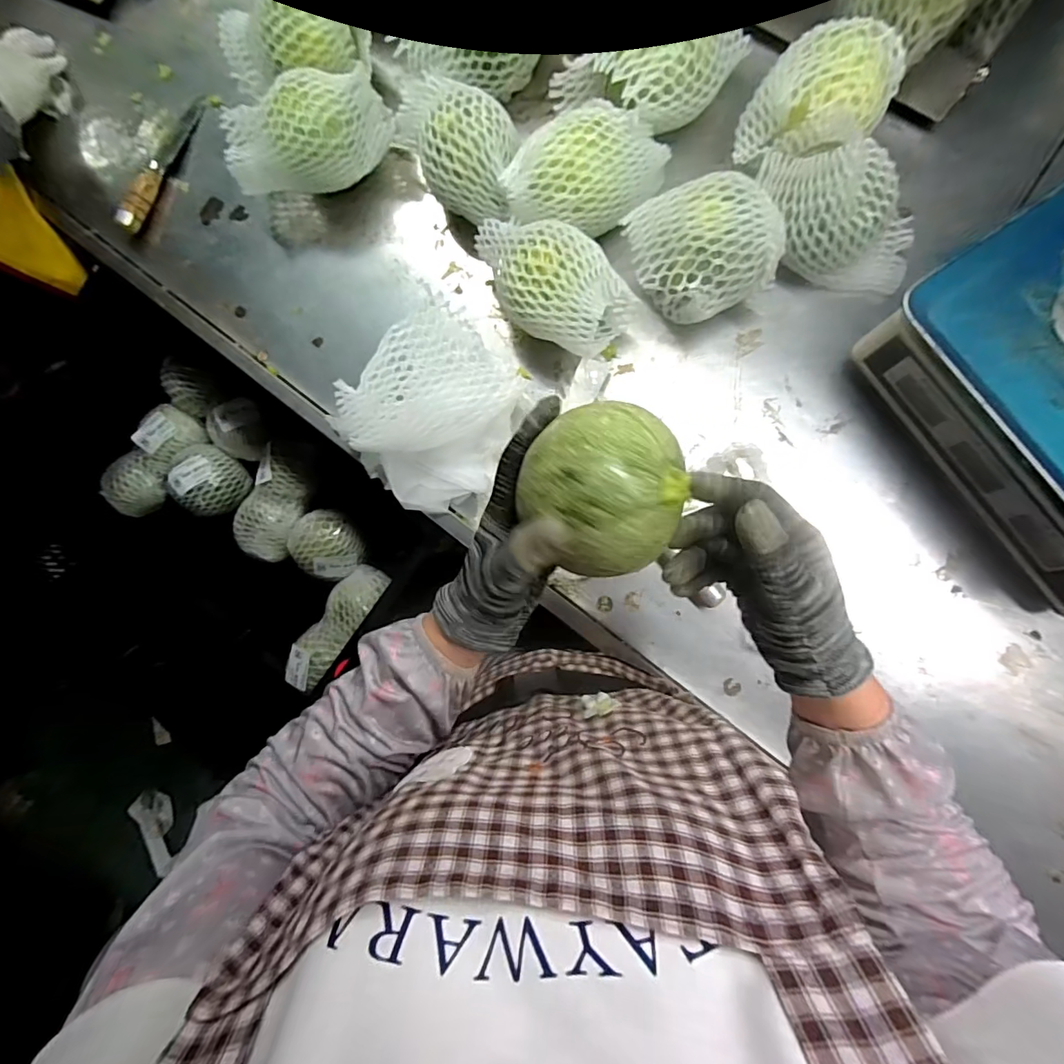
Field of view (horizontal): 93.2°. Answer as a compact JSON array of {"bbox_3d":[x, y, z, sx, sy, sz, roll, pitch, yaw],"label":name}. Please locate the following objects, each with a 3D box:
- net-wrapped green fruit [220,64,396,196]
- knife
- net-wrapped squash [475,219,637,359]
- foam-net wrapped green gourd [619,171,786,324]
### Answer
[{"bbox_3d":[-0.251,-0.444,0.572,0.184,0.093,0.097,-2,86,7],"label":"net-wrapped green fruit"},{"bbox_3d":[-0.473,-0.470,0.636,0.029,0.024,0.192,25,90,8],"label":"knife"},{"bbox_3d":[0.011,-0.257,0.521,0.184,0.098,0.098,35,91,8],"label":"net-wrapped squash"},{"bbox_3d":[0.168,-0.271,0.497,0.132,0.103,0.115,-16,84,6],"label":"foam-net wrapped green gourd"}]

